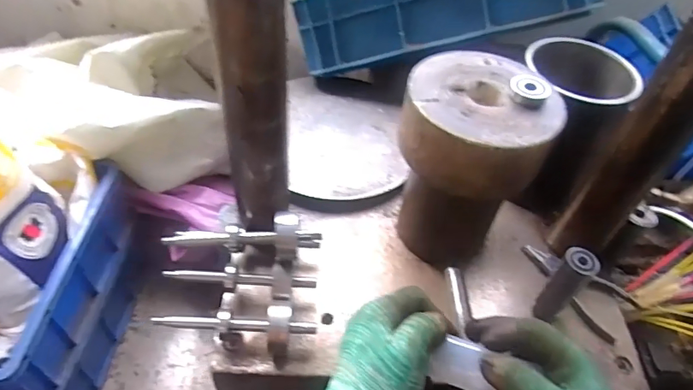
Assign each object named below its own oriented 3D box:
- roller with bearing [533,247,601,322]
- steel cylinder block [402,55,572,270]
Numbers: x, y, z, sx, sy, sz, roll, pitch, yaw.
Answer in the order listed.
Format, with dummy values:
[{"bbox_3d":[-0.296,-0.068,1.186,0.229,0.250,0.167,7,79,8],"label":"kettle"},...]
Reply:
[{"bbox_3d":[0.236,0.099,0.520,0.033,0.102,0.031,3,48,-3],"label":"roller with bearing"},{"bbox_3d":[0.124,-0.028,0.530,0.142,0.212,0.141,14,49,7],"label":"steel cylinder block"}]

